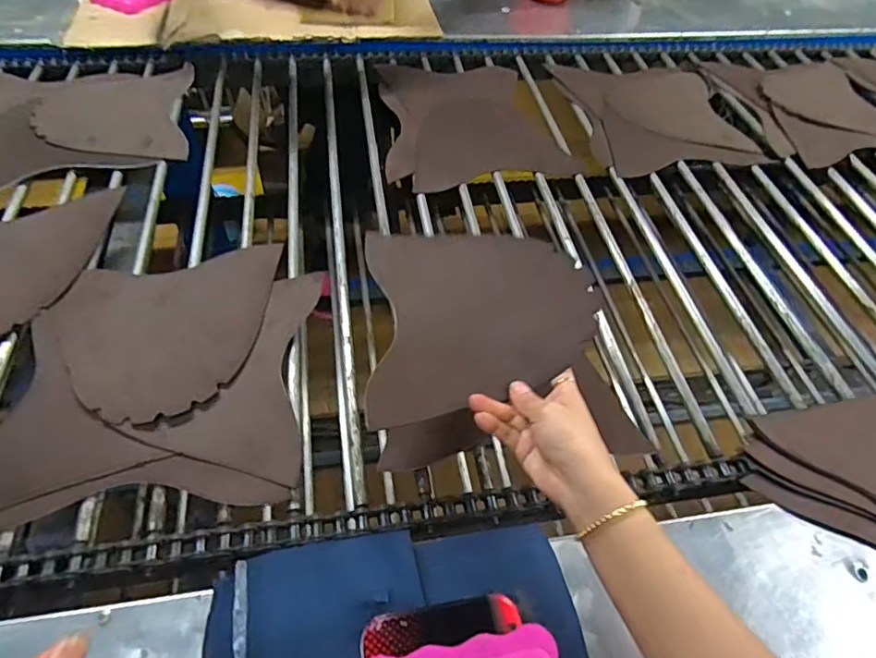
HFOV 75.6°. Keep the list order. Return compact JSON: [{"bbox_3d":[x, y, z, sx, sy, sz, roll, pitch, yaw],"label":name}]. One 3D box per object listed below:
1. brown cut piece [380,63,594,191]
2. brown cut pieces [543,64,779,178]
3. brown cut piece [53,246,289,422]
[{"bbox_3d":[0.039,-0.335,0.888,0.260,0.007,0.320,-9,54,-11],"label":"brown cut piece"},{"bbox_3d":[0.356,-0.361,0.932,0.275,0.014,0.303,-8,54,-11],"label":"brown cut pieces"},{"bbox_3d":[-0.274,-0.002,0.595,0.219,0.016,0.206,-13,55,-14],"label":"brown cut piece"}]

